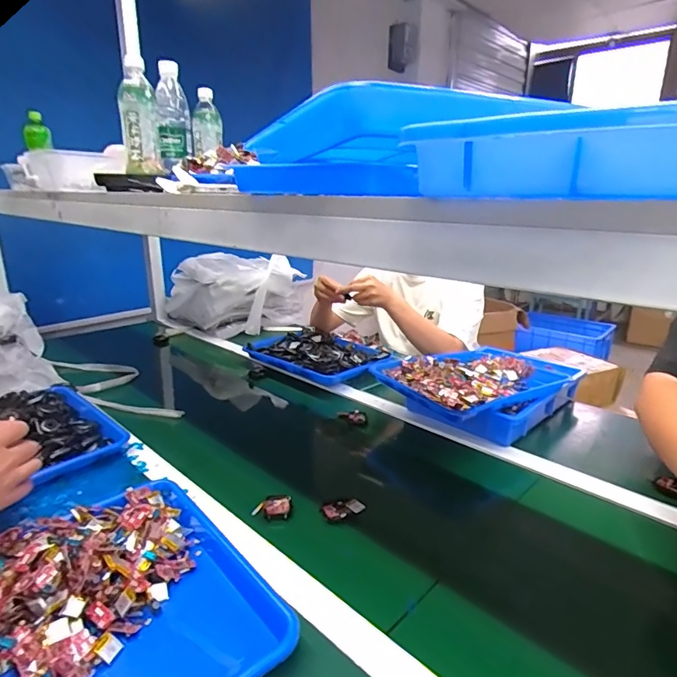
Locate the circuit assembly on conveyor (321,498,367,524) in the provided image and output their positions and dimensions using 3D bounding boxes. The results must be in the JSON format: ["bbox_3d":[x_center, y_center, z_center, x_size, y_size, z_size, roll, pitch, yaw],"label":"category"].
[{"bbox_3d":[0.006,0.237,0.649,0.059,0.017,0.032,-2,17,-7],"label":"circuit assembly on conveyor"}]

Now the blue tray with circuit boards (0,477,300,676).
[{"bbox_3d":[-0.224,0.270,0.482,0.269,0.058,0.329,-15,23,-41],"label":"blue tray with circuit boards"}]

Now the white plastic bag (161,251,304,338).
[{"bbox_3d":[-0.338,-0.145,1.527,0.440,0.219,0.283,-4,17,-13],"label":"white plastic bag"}]

